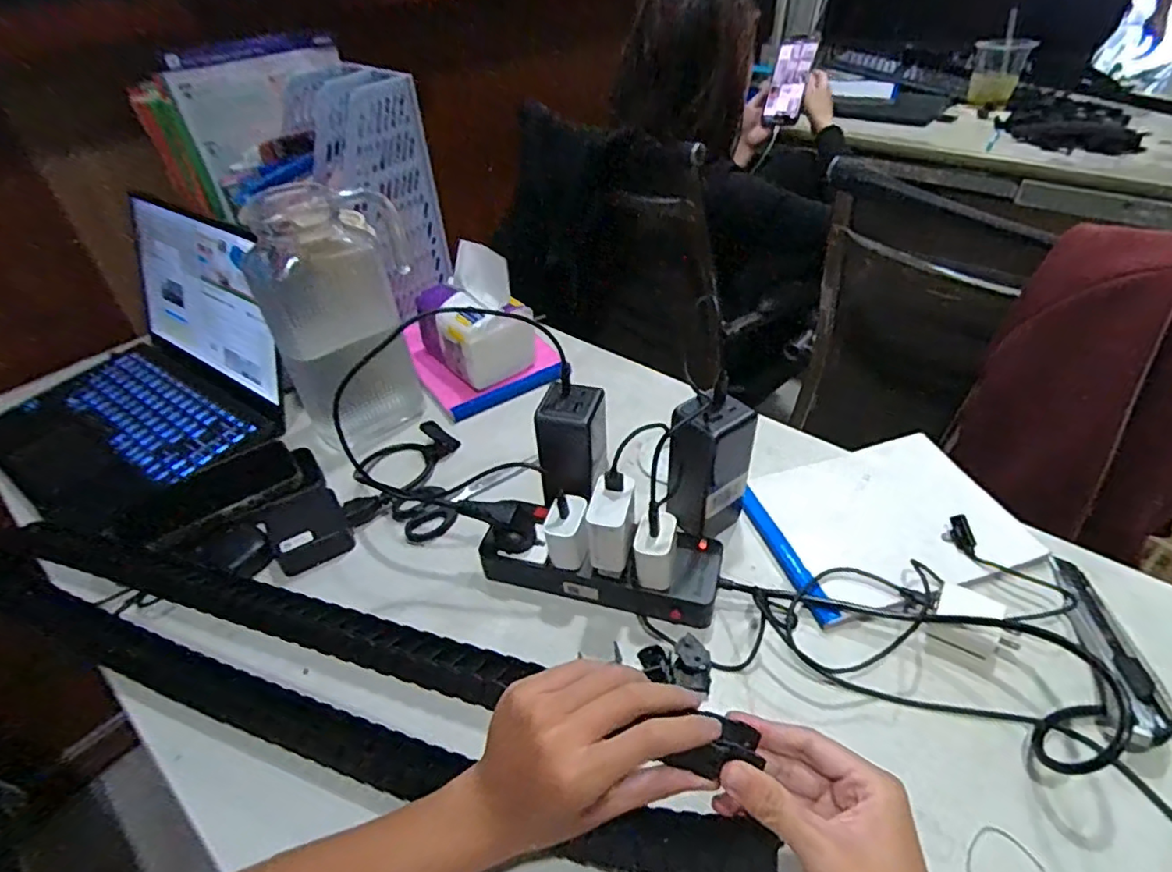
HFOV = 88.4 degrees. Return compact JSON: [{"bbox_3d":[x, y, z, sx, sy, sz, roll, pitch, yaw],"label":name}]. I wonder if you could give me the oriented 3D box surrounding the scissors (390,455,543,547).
[{"bbox_3d":[-0.124,0.049,0.597,0.143,0.012,0.066,-33,48,-31],"label":"scissors"}]

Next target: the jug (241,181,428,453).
[{"bbox_3d":[-0.256,-0.133,0.640,0.142,0.233,0.142,-20,42,-19],"label":"jug"}]

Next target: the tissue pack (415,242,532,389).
[{"bbox_3d":[-0.133,-0.147,0.712,0.090,0.136,0.114,-27,45,-26],"label":"tissue pack"}]

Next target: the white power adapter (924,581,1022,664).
[{"bbox_3d":[0.288,0.139,0.445,0.055,0.024,0.038,23,46,28],"label":"white power adapter"}]

